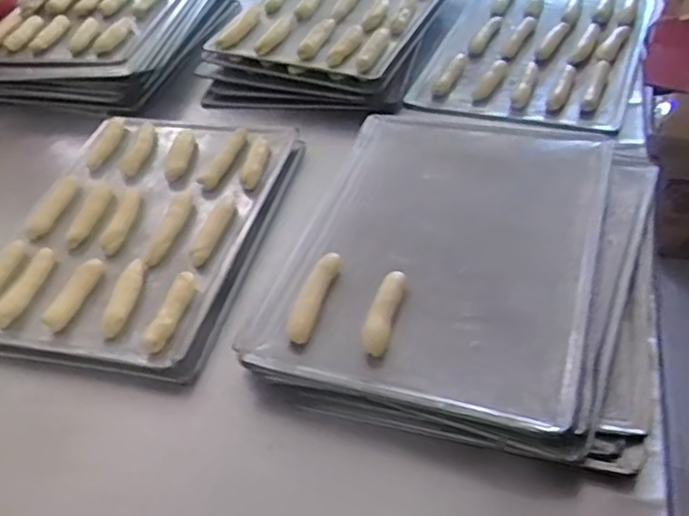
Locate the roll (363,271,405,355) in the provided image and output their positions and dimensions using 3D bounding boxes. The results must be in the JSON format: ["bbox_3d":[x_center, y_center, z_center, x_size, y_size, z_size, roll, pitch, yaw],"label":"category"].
[{"bbox_3d":[0.042,0.056,0.699,0.025,0.018,0.103,10,47,16],"label":"roll"}]

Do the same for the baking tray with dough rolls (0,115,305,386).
[{"bbox_3d":[-0.265,-0.064,0.896,0.318,0.038,0.466,6,46,13],"label":"baking tray with dough rolls"}]

